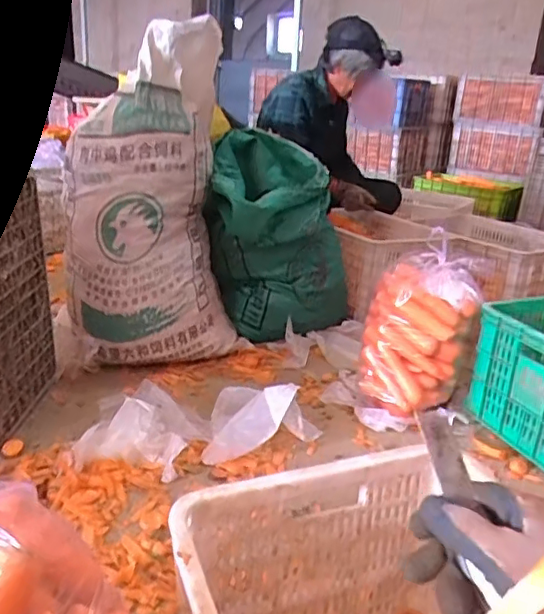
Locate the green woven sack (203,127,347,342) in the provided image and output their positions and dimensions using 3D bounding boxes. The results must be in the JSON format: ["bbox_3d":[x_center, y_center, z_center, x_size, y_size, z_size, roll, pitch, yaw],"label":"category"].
[{"bbox_3d":[-0.013,-0.203,1.586,0.320,0.499,0.366,18,26,35],"label":"green woven sack"}]

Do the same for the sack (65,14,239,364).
[{"bbox_3d":[-0.290,-0.258,1.348,0.380,0.752,0.209,-4,22,-17],"label":"sack"}]

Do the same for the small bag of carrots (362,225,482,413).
[{"bbox_3d":[0.332,0.058,1.282,0.209,0.321,0.228,22,28,40],"label":"small bag of carrots"}]

